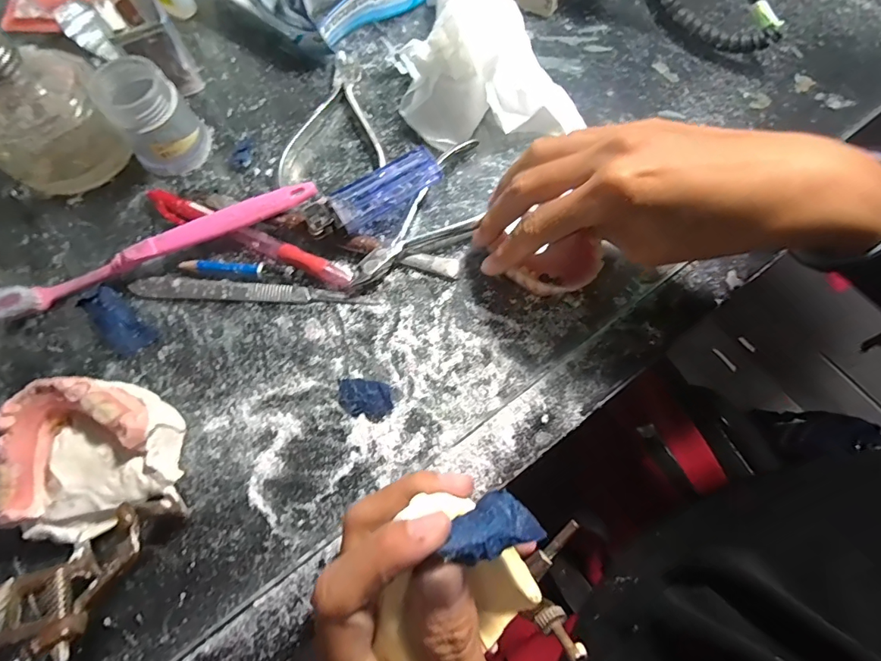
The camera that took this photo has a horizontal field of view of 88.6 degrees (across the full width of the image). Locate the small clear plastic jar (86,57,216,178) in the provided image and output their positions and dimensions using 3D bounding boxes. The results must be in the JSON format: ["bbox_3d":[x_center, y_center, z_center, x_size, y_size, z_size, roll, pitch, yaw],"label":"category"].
[{"bbox_3d":[-0.170,-0.127,0.265,0.042,0.051,0.048,-34,76,-10],"label":"small clear plastic jar"}]

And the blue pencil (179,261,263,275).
[{"bbox_3d":[-0.125,-0.036,0.258,0.048,0.006,0.007,4,73,1],"label":"blue pencil"}]

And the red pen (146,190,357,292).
[{"bbox_3d":[-0.112,-0.053,0.263,0.131,0.009,0.015,22,74,6],"label":"red pen"}]

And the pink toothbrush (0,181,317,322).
[{"bbox_3d":[-0.162,-0.043,0.255,0.192,0.020,0.014,-24,75,-8],"label":"pink toothbrush"}]

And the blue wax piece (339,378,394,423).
[{"bbox_3d":[-0.040,0.036,0.239,0.029,0.004,0.020,16,74,4],"label":"blue wax piece"}]

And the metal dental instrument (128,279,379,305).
[{"bbox_3d":[-0.106,-0.022,0.257,0.136,0.004,0.011,2,73,0],"label":"metal dental instrument"}]

